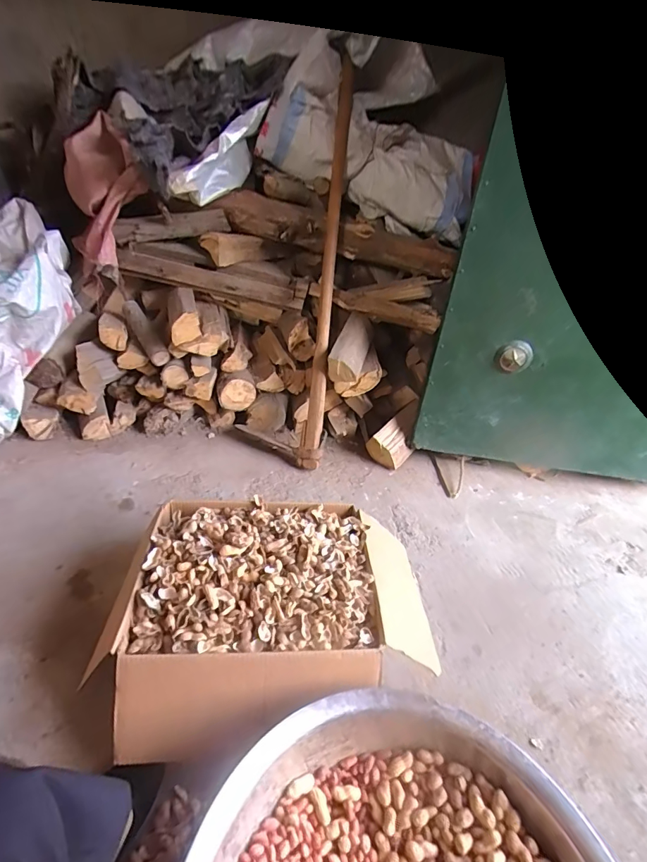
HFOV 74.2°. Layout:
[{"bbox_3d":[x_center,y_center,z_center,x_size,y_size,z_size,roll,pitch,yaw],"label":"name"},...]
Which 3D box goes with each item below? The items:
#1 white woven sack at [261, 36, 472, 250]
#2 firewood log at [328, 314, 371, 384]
[{"bbox_3d":[0.136,-0.676,1.061,0.548,0.239,0.130,14,27,-25],"label":"white woven sack"},{"bbox_3d":[0.082,-0.232,1.136,0.077,0.076,0.225,14,58,14],"label":"firewood log"}]

